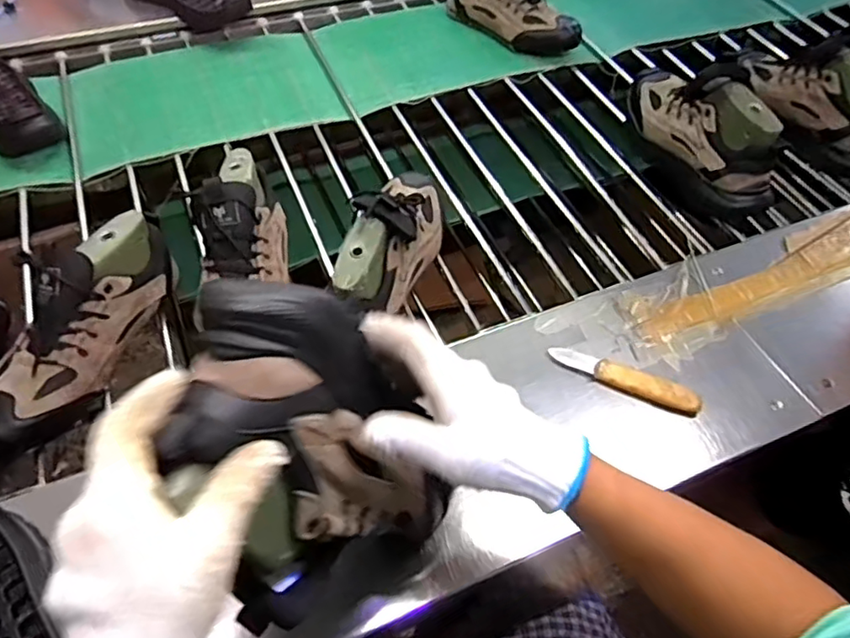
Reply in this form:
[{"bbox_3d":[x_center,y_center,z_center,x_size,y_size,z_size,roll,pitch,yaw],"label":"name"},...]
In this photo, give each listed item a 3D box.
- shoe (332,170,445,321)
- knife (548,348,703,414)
[{"bbox_3d":[-0.036,-0.106,0.717,0.086,0.105,0.245,21,40,10],"label":"shoe"},{"bbox_3d":[0.218,0.061,0.653,0.161,0.018,0.027,24,55,13],"label":"knife"}]

